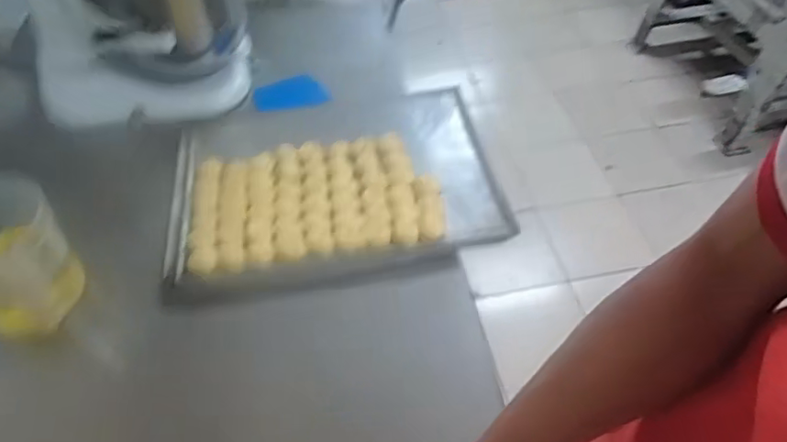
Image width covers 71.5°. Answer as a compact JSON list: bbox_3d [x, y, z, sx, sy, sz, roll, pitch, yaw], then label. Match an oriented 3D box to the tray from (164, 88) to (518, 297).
[{"bbox_3d":[-0.094,-0.062,0.829,0.478,0.042,0.337,-11,50,-7],"label":"tray"}]

